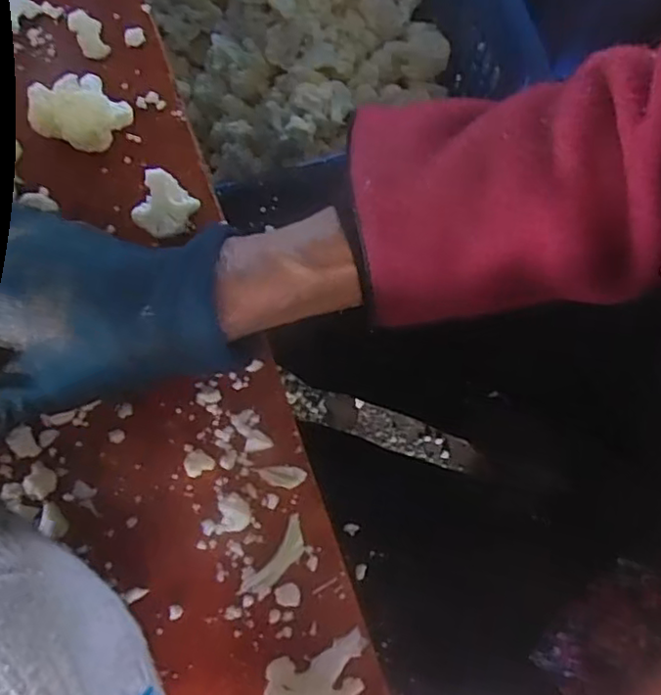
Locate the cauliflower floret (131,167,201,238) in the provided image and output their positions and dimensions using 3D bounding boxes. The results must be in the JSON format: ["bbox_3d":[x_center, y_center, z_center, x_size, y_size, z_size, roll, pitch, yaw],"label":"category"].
[{"bbox_3d":[-0.082,-0.069,0.326,0.025,0.028,0.027,0,79,0],"label":"cauliflower floret"}]

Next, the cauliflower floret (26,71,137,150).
[{"bbox_3d":[-0.129,-0.121,0.336,0.043,0.031,0.041,0,79,0],"label":"cauliflower floret"}]

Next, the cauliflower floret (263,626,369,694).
[{"bbox_3d":[-0.004,0.148,0.283,0.049,0.018,0.033,-19,79,-3],"label":"cauliflower floret"}]

